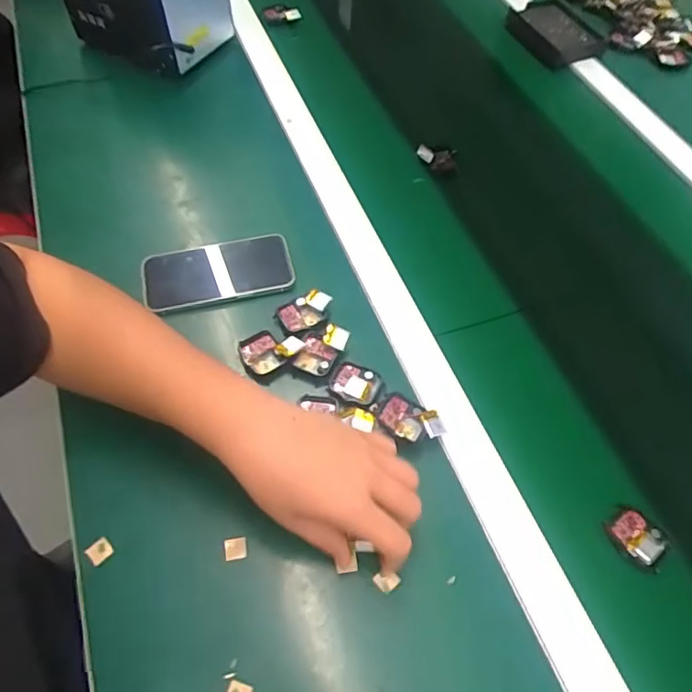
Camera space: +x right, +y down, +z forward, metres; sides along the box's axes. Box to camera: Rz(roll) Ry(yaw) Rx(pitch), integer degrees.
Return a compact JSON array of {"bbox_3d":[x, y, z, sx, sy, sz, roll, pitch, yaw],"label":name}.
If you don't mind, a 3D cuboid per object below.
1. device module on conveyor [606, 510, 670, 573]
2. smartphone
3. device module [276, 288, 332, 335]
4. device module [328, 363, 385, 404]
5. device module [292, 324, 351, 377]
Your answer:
[{"bbox_3d":[0.230,0.151,0.430,0.033,0.008,0.044,-37,66,-24],"label":"device module on conveyor"},{"bbox_3d":[-0.129,-0.075,0.556,0.146,0.008,0.071,-13,64,-9],"label":"smartphone"},{"bbox_3d":[-0.039,-0.033,0.526,0.053,0.008,0.035,-25,70,-3],"label":"device module"},{"bbox_3d":[0.010,0.034,0.487,0.045,0.007,0.038,20,58,10],"label":"device module"},{"bbox_3d":[-0.024,0.003,0.500,0.037,0.023,0.046,24,59,12],"label":"device module"}]

